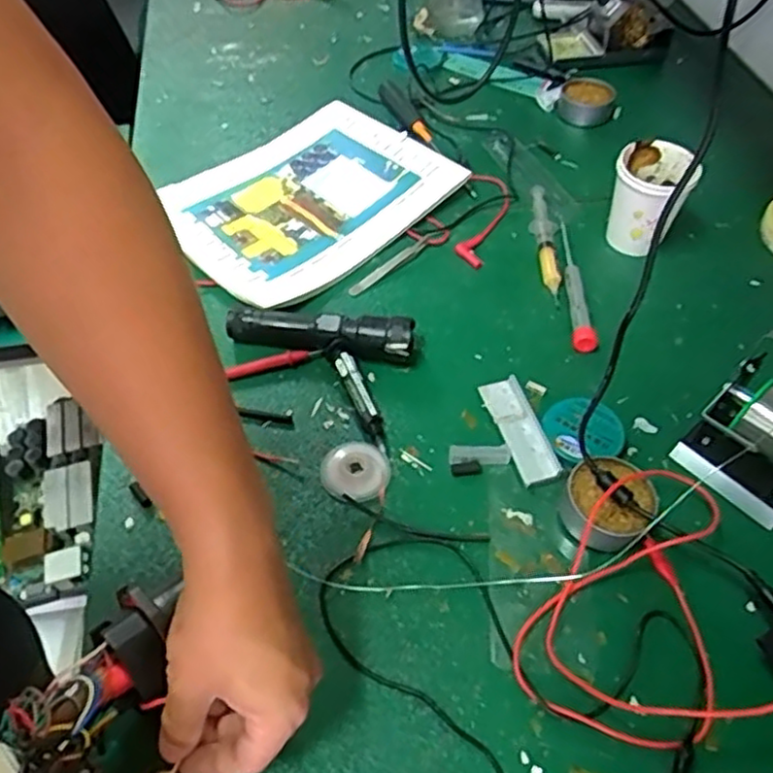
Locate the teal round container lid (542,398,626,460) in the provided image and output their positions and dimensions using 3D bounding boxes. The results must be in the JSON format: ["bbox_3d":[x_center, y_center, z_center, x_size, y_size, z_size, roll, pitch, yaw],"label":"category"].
[{"bbox_3d":[0.152,0.032,0.549,0.054,0.012,0.050,-15,53,-10],"label":"teal round container lid"}]

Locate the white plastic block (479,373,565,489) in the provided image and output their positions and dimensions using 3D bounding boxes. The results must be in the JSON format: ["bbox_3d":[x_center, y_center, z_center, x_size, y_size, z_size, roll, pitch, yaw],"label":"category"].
[{"bbox_3d":[0.105,0.035,0.560,0.033,0.012,0.093,-14,53,-9],"label":"white plastic block"}]

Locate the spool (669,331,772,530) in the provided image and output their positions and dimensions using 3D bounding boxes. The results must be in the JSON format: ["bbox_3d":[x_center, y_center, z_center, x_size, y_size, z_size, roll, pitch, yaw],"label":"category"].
[{"bbox_3d":[0.273,0.025,0.499,0.078,0.112,0.088,-38,60,-25],"label":"spool"}]

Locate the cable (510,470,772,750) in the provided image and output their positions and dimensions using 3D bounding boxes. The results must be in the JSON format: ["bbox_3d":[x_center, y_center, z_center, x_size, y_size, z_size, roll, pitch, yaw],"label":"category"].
[{"bbox_3d":[0.161,0.128,0.451,0.168,0.066,0.175,-6,52,-3],"label":"cable"}]

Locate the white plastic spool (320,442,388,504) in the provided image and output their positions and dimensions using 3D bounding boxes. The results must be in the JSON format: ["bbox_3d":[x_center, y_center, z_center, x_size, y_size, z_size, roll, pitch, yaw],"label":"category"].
[{"bbox_3d":[-0.025,0.064,0.550,0.050,0.012,0.055,-1,52,1],"label":"white plastic spool"}]

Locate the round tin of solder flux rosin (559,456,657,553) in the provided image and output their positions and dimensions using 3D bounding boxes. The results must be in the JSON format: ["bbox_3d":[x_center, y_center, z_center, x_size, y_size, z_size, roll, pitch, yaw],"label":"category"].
[{"bbox_3d":[0.160,0.084,0.507,0.060,0.036,0.057,-1,52,1],"label":"round tin of solder flux rosin"}]

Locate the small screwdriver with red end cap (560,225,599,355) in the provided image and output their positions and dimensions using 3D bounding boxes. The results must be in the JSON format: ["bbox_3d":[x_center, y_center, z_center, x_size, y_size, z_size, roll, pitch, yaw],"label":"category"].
[{"bbox_3d":[0.174,-0.097,0.658,0.019,0.017,0.156,0,52,2],"label":"small screwdriver with red end cap"}]

